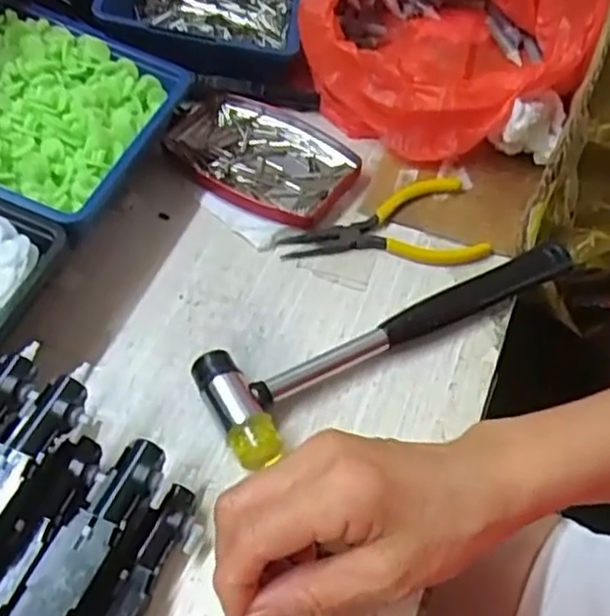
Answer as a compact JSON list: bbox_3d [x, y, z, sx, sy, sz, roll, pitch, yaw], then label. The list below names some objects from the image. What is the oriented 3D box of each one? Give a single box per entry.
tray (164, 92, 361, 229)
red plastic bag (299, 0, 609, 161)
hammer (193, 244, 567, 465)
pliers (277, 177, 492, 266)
[{"bbox_3d":[-0.034,-0.105,0.472,0.135,0.015,0.089,29,57,17],"label":"tray"},{"bbox_3d":[0.100,-0.205,0.491,0.194,0.107,0.190,14,54,6],"label":"red plastic bag"},{"bbox_3d":[0.053,0.011,0.389,0.229,0.022,0.060,-24,59,-20],"label":"hammer"},{"bbox_3d":[0.049,-0.047,0.432,0.123,0.014,0.061,-13,55,-13],"label":"pliers"}]

